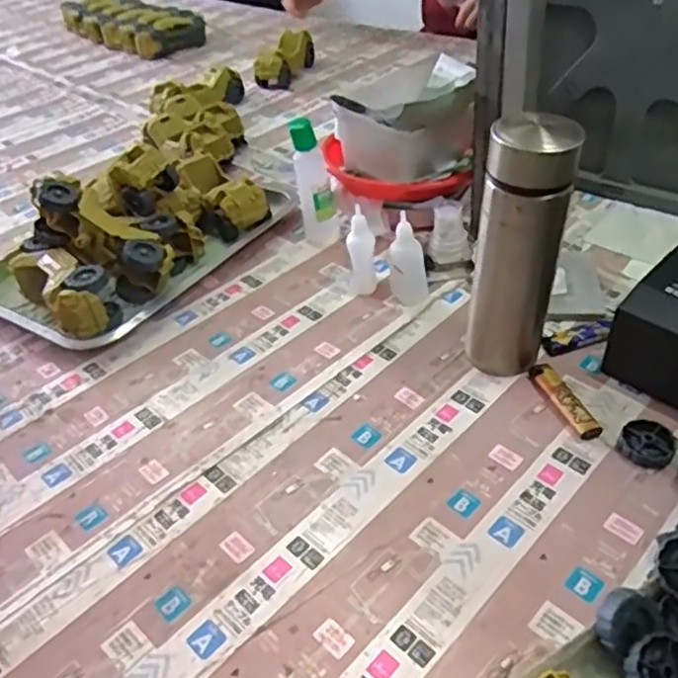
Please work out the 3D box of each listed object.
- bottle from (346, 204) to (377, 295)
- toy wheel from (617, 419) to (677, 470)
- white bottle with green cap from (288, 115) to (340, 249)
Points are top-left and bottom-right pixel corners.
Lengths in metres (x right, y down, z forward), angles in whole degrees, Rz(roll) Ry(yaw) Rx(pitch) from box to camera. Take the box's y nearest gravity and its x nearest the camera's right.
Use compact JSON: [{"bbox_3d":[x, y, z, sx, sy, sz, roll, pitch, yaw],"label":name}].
[{"bbox_3d":[0.022,-0.085,0.675,0.026,0.084,0.028,-4,40,3],"label":"bottle"},{"bbox_3d":[0.235,0.079,0.513,0.039,0.013,0.038,-4,40,3],"label":"toy wheel"},{"bbox_3d":[-0.025,-0.166,0.747,0.041,0.150,0.037,-14,41,-9],"label":"white bottle with green cap"}]

